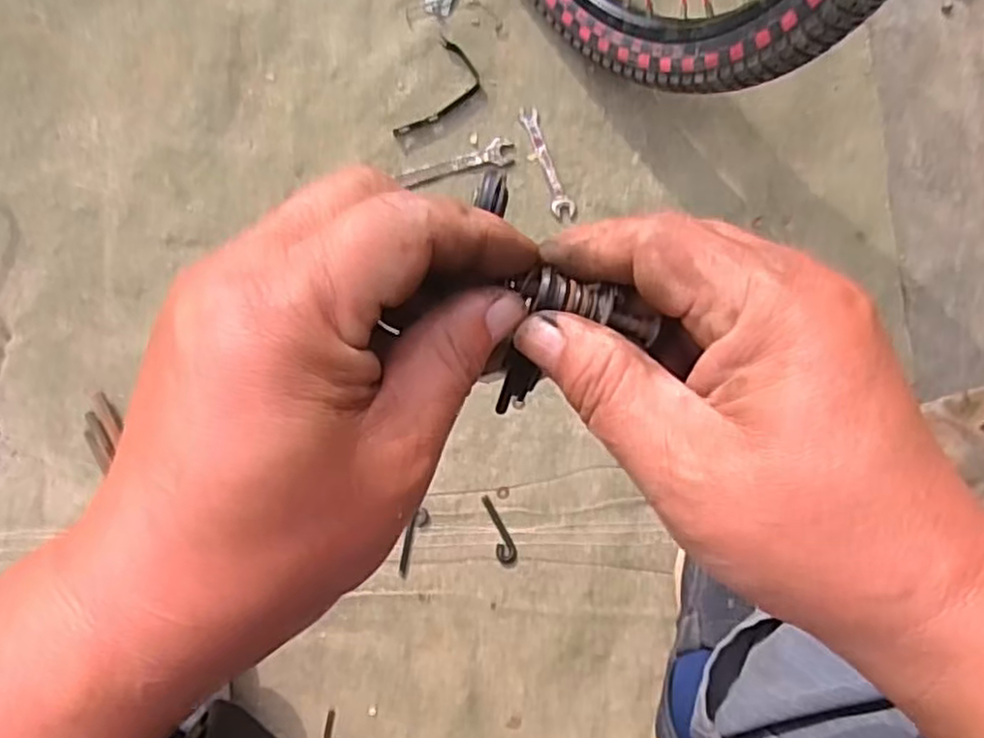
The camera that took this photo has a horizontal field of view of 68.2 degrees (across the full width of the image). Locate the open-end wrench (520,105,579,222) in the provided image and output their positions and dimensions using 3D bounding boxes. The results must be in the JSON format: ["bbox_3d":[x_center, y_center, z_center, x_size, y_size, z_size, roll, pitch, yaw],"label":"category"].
[{"bbox_3d":[0.053,-0.201,0.714,0.024,0.004,0.119,-21,83,-5],"label":"open-end wrench"}]

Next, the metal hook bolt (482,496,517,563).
[{"bbox_3d":[0.007,0.149,0.676,0.018,0.005,0.064,-16,82,-5],"label":"metal hook bolt"}]

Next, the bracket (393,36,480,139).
[{"bbox_3d":[-0.049,-0.271,0.724,0.054,0.009,0.112,25,81,2],"label":"bracket"}]

